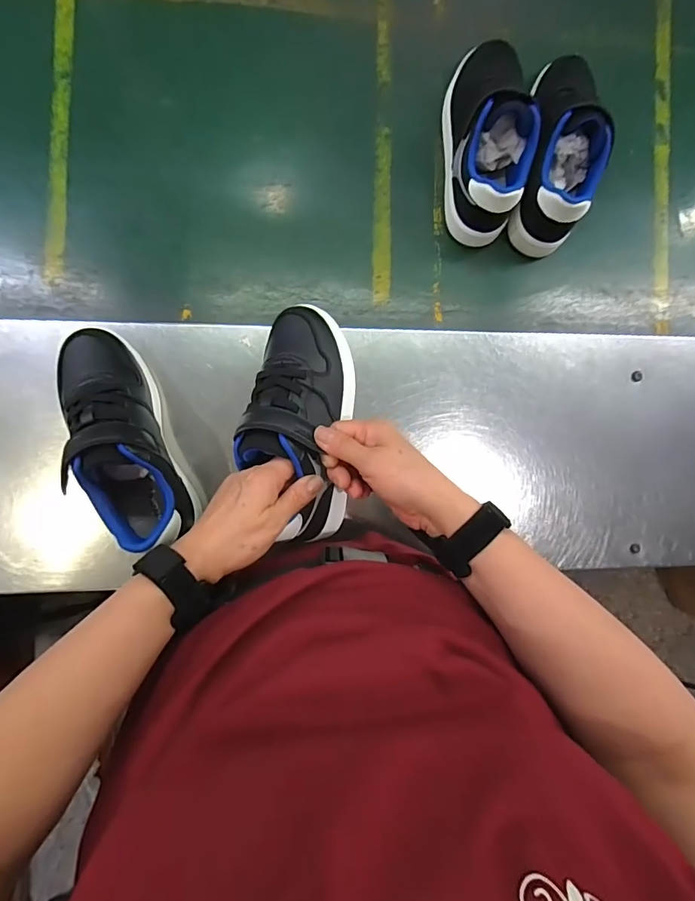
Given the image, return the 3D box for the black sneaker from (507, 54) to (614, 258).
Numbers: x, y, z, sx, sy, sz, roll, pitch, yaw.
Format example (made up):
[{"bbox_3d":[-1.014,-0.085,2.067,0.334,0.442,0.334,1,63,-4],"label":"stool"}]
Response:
[{"bbox_3d":[0.238,-0.336,0.470,0.070,0.086,0.210,11,88,-9],"label":"black sneaker"}]

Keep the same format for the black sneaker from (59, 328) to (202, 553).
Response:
[{"bbox_3d":[-0.204,-0.013,0.390,0.072,0.091,0.201,-22,93,-9],"label":"black sneaker"}]

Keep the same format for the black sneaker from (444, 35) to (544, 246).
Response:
[{"bbox_3d":[0.154,-0.346,0.472,0.079,0.100,0.204,2,90,-7],"label":"black sneaker"}]

